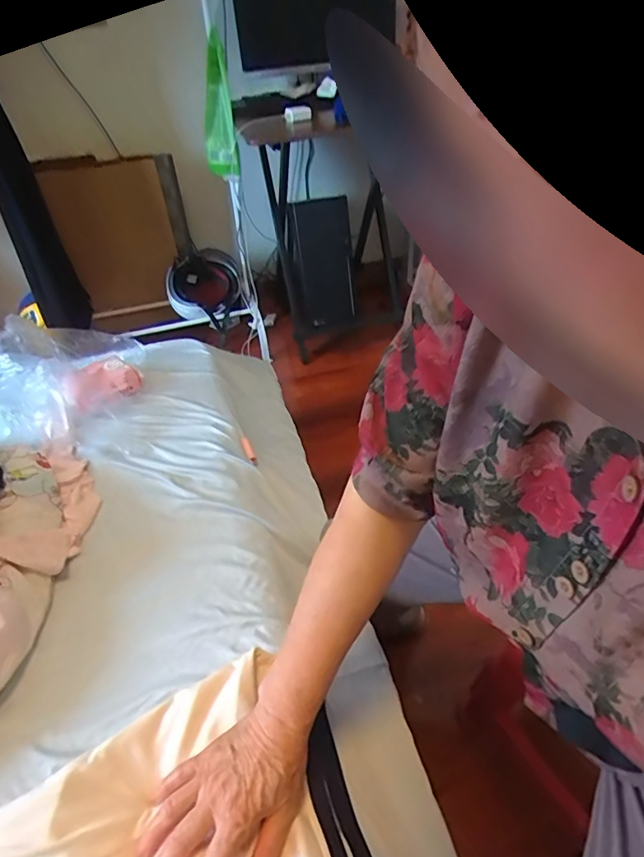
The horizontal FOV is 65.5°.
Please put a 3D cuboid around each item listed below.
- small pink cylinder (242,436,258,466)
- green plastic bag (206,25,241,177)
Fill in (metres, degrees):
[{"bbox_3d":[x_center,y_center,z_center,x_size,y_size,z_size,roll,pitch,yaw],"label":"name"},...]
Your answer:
[{"bbox_3d":[-0.121,0.038,0.843,0.016,0.015,0.077,-18,44,-16],"label":"small pink cylinder"},{"bbox_3d":[-0.296,-0.891,1.403,0.090,0.330,0.151,-8,42,-5],"label":"green plastic bag"}]

